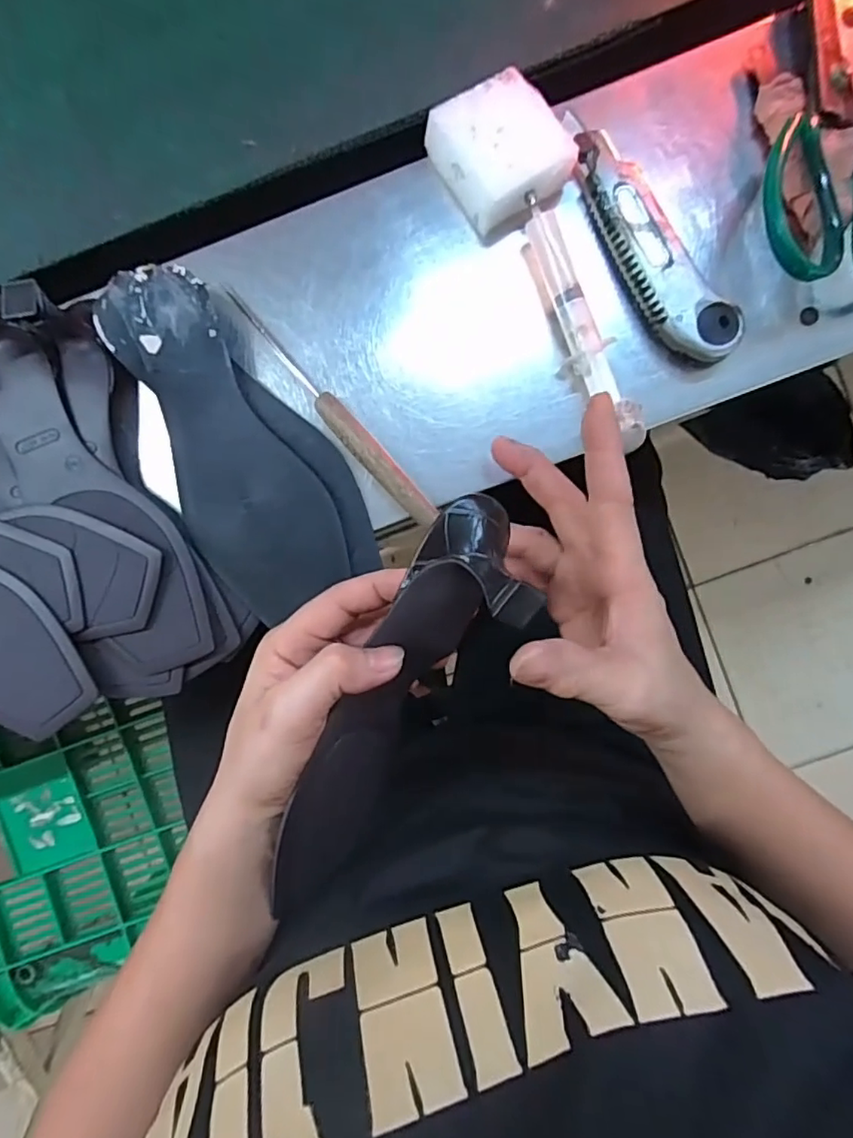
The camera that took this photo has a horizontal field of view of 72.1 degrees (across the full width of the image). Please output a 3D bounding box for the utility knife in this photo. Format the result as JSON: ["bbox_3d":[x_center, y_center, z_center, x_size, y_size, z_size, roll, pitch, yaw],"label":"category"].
[{"bbox_3d":[0.121,-0.186,0.336,0.037,0.027,0.157,-35,88,1],"label":"utility knife"}]

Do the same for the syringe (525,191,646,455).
[{"bbox_3d":[0.087,-0.138,0.339,0.024,0.028,0.150,-23,88,1],"label":"syringe"}]

